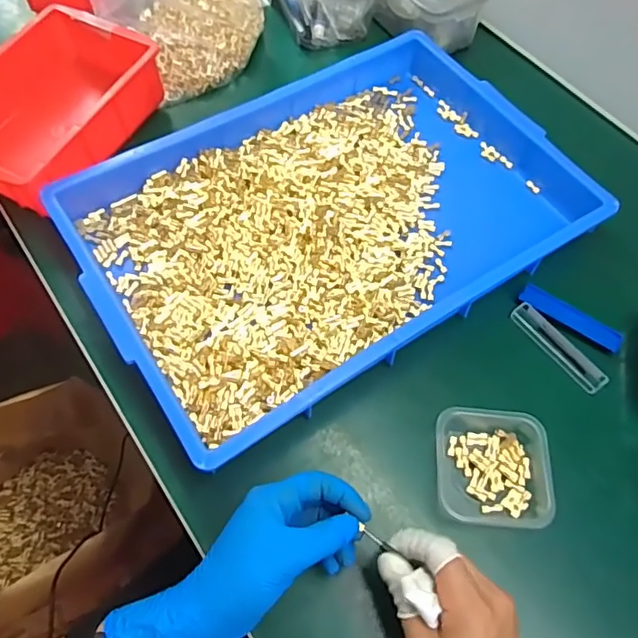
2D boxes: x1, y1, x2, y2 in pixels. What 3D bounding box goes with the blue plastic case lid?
[{"bbox_3d":[0.214,-0.001,0.477,0.088,0.009,0.017,32,65,13],"label":"blue plastic case lid"}]

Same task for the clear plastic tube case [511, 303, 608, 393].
[{"bbox_3d":[0.201,0.023,0.471,0.026,0.007,0.091,-36,69,-19],"label":"clear plastic tube case"}]

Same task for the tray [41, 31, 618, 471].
[{"bbox_3d":[0.012,-0.100,0.503,0.423,0.058,0.288,-31,68,-17],"label":"tray"}]

